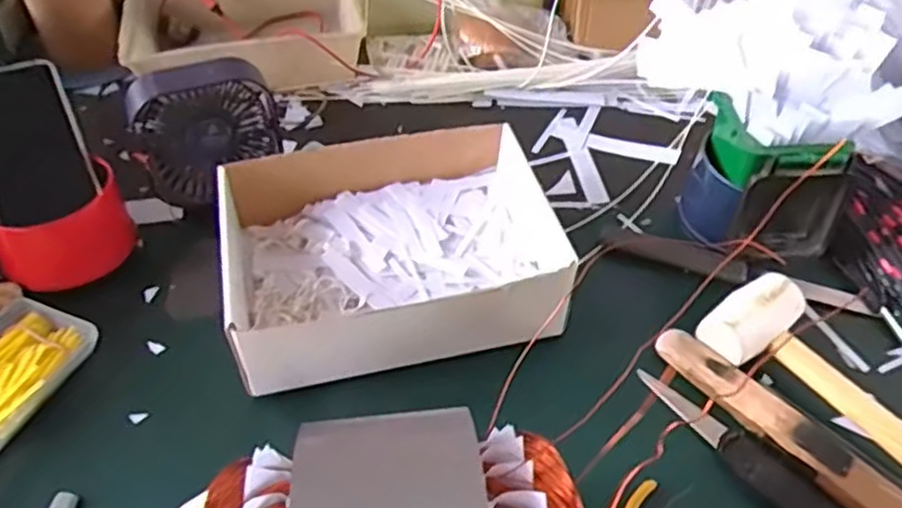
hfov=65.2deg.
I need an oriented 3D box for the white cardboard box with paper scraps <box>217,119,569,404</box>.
[{"bbox_3d":[-0.045,-0.006,0.540,0.244,0.070,0.188,-9,49,-10],"label":"white cardboard box with paper scraps"}]

